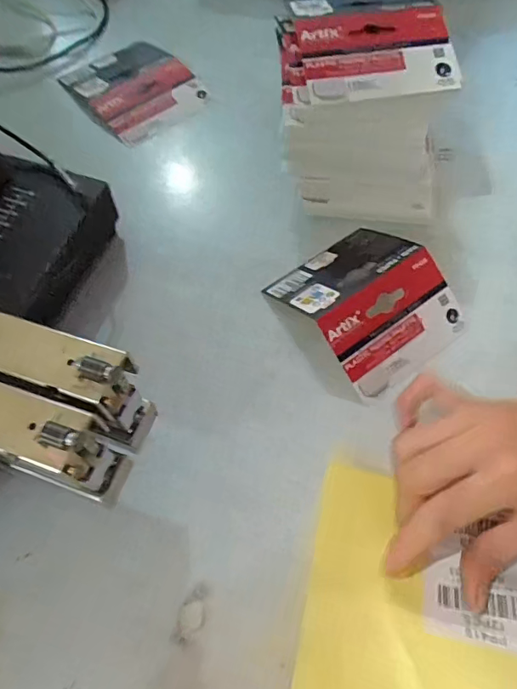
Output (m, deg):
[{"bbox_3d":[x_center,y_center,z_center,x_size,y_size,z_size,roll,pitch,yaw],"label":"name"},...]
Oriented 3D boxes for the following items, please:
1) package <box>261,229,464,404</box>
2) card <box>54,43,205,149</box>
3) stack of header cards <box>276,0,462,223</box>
[{"bbox_3d":[0.076,-0.032,0.341,0.096,0.030,0.112,-33,66,-17],"label":"package"},{"bbox_3d":[-0.118,-0.243,0.469,0.101,0.012,0.117,-39,68,-19],"label":"card"},{"bbox_3d":[0.074,-0.183,0.377,0.111,0.113,0.136,-2,61,-1],"label":"stack of header cards"}]

